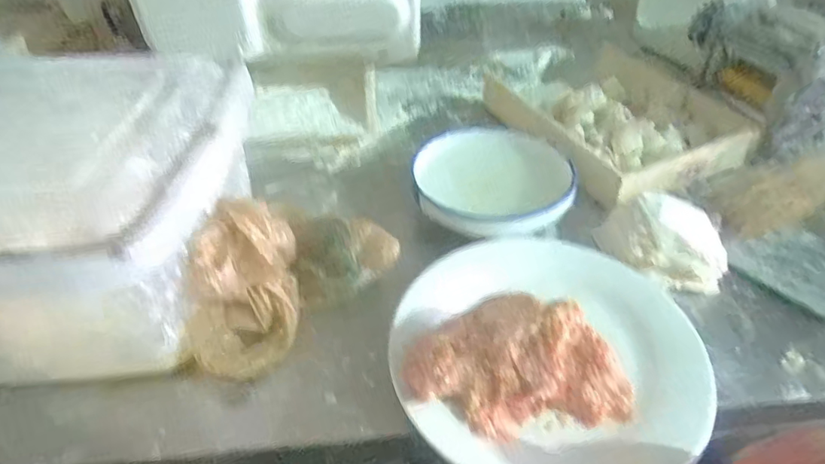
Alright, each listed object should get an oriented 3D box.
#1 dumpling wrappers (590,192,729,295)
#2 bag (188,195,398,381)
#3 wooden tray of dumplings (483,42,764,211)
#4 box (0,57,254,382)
[{"bbox_3d":[0.225,0.004,0.455,0.106,0.043,0.089,2,44,3],"label":"dumpling wrappers"},{"bbox_3d":[-0.103,0.027,0.408,0.171,0.090,0.087,-33,52,-28],"label":"bag"},{"bbox_3d":[0.234,-0.136,0.613,0.233,0.045,0.262,-19,47,-18],"label":"wooden tray of dumplings"},{"bbox_3d":[-0.330,-0.018,0.412,0.381,0.149,0.265,-1,44,0],"label":"box"}]

